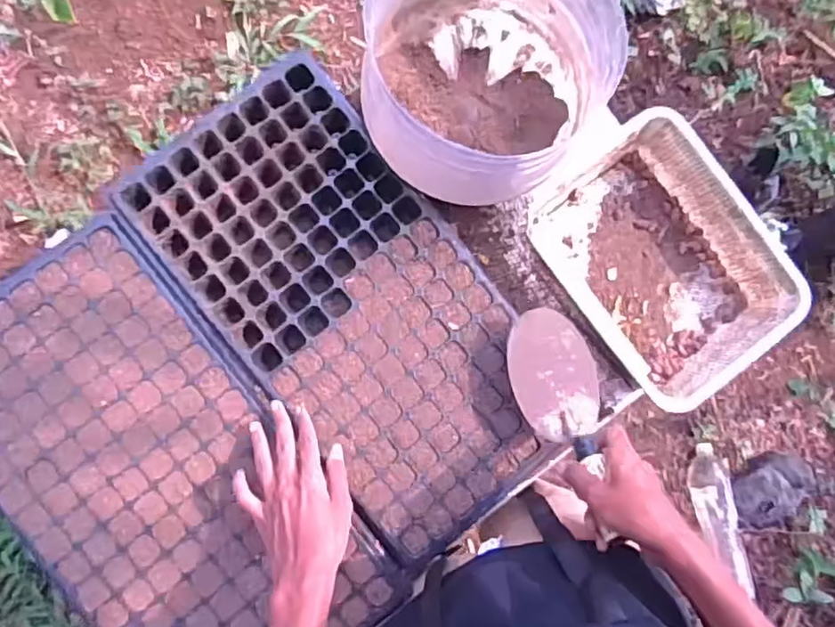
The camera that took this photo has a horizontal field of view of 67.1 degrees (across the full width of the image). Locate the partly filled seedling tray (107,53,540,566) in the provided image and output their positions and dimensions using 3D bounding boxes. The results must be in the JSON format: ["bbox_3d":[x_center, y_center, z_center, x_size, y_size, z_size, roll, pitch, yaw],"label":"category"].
[{"bbox_3d":[-0.070,-0.012,0.708,0.260,0.057,0.503,-38,89,-7],"label":"partly filled seedling tray"}]

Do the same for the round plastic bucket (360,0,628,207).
[{"bbox_3d":[0.067,-0.255,0.673,0.235,0.177,0.242,0,85,-5],"label":"round plastic bucket"}]

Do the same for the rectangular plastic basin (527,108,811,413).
[{"bbox_3d":[0.277,-0.067,0.728,0.202,0.094,0.292,-32,89,-7],"label":"rectangular plastic basin"}]

